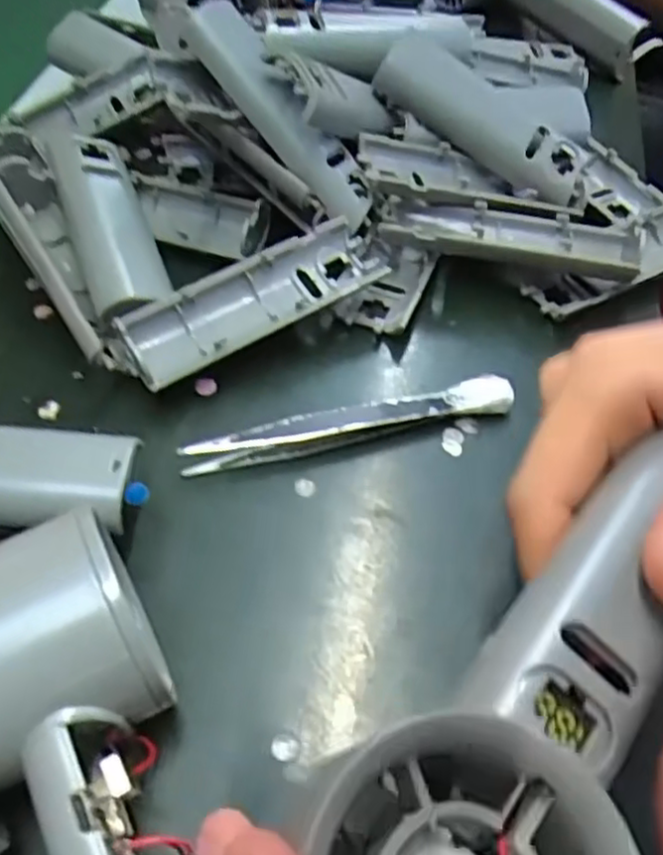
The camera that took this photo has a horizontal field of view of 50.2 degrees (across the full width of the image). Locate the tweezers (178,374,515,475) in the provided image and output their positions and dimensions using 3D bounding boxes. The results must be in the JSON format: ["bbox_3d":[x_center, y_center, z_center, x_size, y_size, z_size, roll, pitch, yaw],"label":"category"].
[{"bbox_3d":[0.008,-0.001,0.259,0.122,0.014,0.013,-11,54,-11],"label":"tweezers"}]

